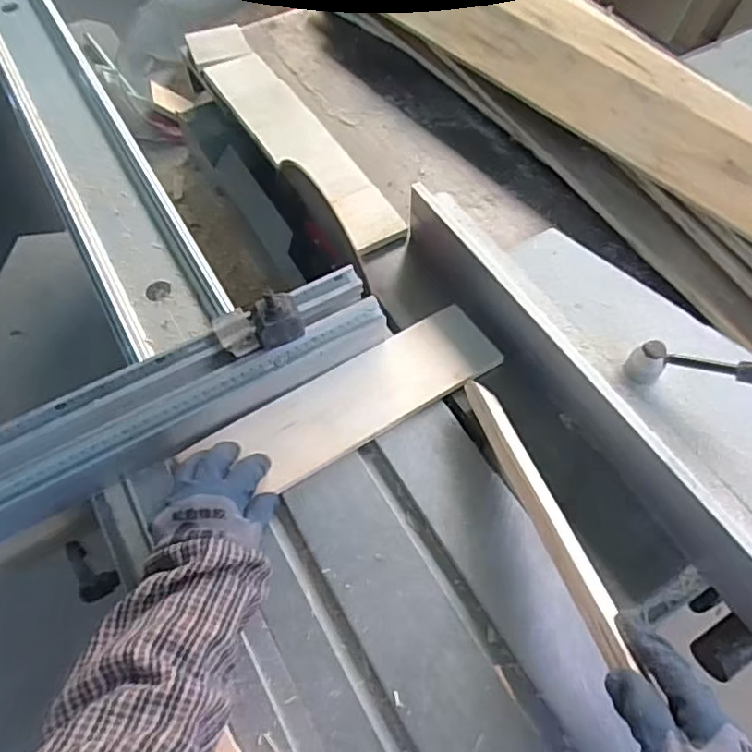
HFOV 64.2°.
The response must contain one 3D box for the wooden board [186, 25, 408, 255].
[{"bbox_3d":[-0.140,-0.370,0.877,0.096,0.021,0.570,-27,61,-15],"label":"wooden board"}]

